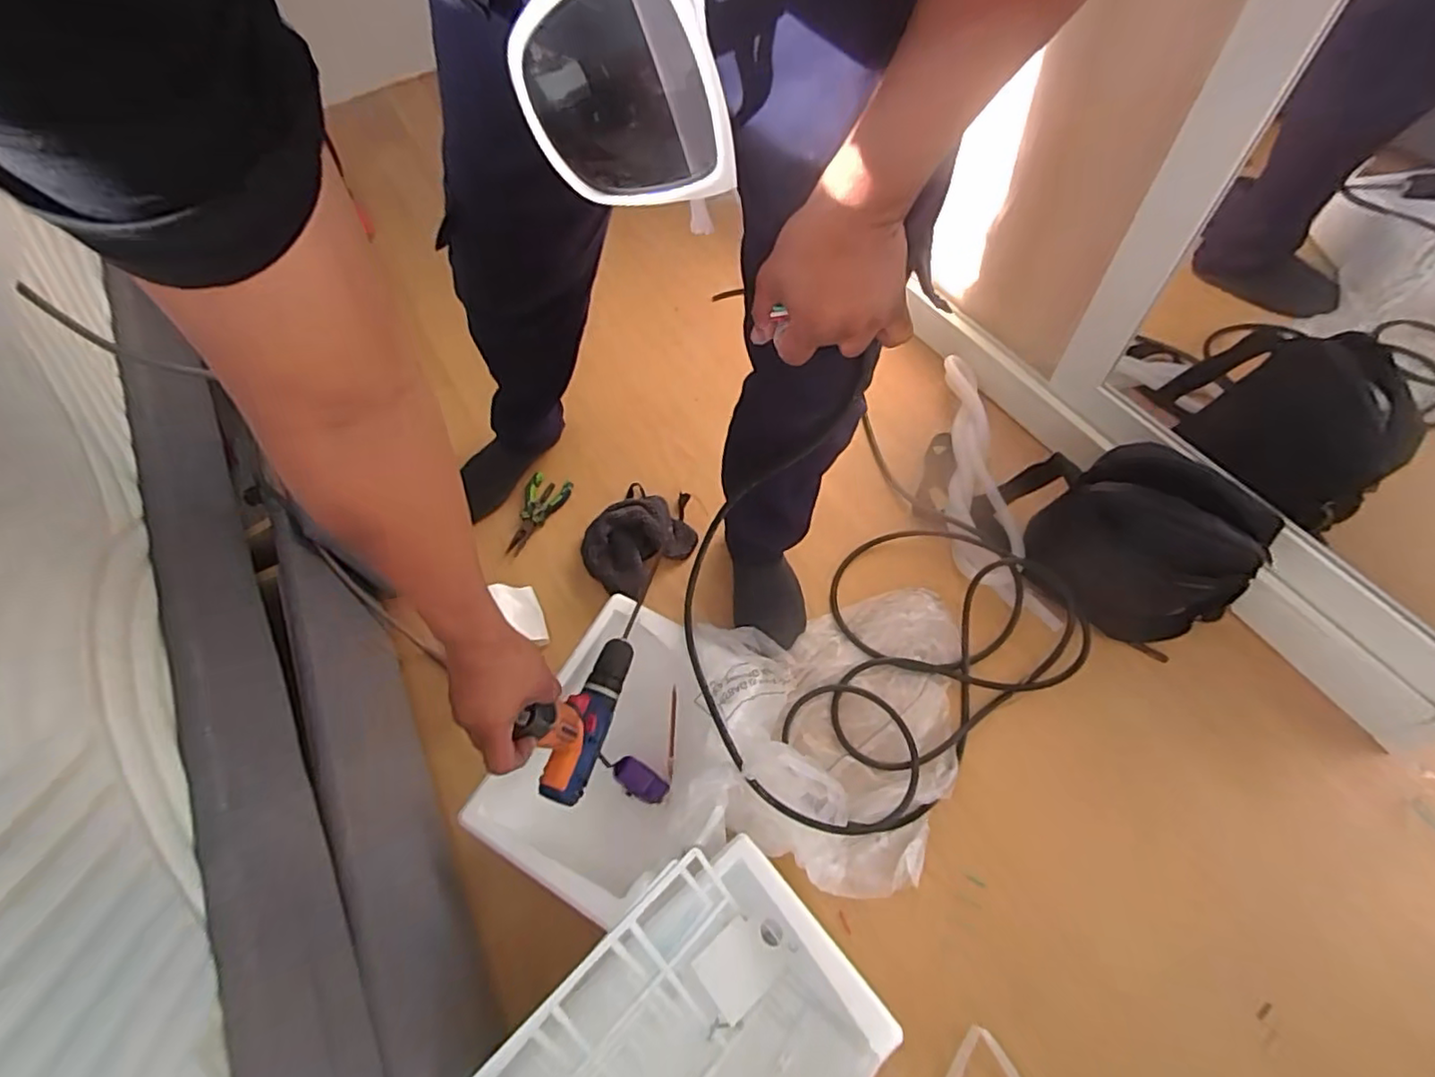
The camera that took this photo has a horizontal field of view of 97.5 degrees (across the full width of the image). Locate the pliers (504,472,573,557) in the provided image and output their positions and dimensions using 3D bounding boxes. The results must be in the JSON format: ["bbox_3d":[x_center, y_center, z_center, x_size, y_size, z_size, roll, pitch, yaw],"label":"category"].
[{"bbox_3d":[-0.313,-0.040,1.060,0.080,0.019,0.153,22,64,16],"label":"pliers"}]

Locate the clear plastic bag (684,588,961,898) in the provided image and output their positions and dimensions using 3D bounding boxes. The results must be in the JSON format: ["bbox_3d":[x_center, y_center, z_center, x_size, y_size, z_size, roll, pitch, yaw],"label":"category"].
[{"bbox_3d":[0.151,0.232,0.797,0.353,0.117,0.373,-1,60,4],"label":"clear plastic bag"}]

